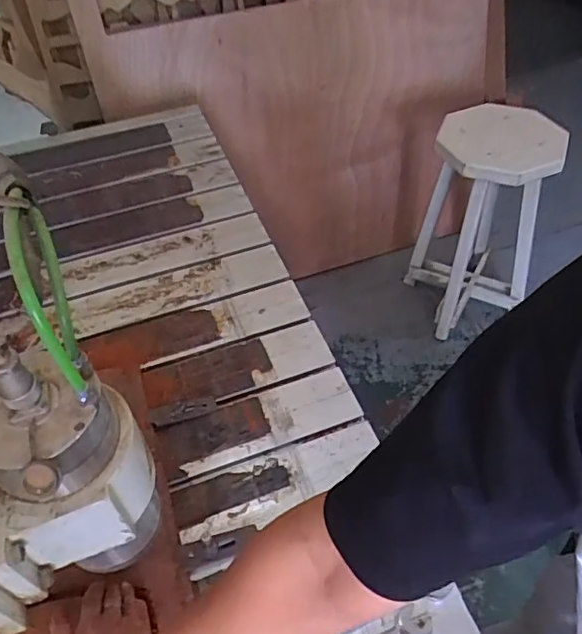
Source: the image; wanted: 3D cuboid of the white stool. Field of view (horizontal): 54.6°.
[{"bbox_3d":[0.553,-0.281,1.689,0.320,0.630,0.292,-2,49,2],"label":"white stool"}]

